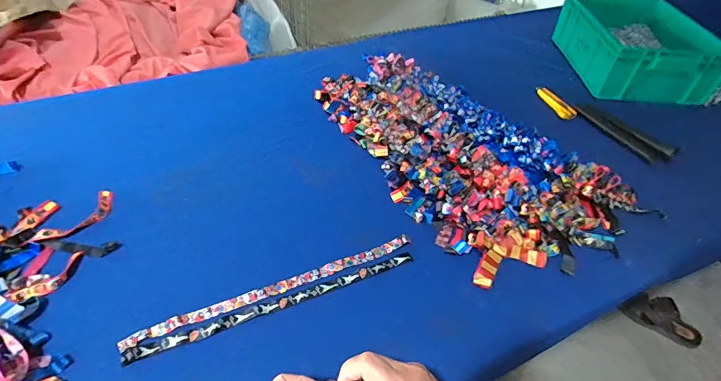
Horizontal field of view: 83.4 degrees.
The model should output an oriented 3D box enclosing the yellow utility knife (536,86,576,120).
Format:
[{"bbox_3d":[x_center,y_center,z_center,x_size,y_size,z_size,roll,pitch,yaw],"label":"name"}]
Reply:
[{"bbox_3d":[0.500,-0.228,1.039,0.034,0.028,0.150,-8,44,-12],"label":"yellow utility knife"}]

